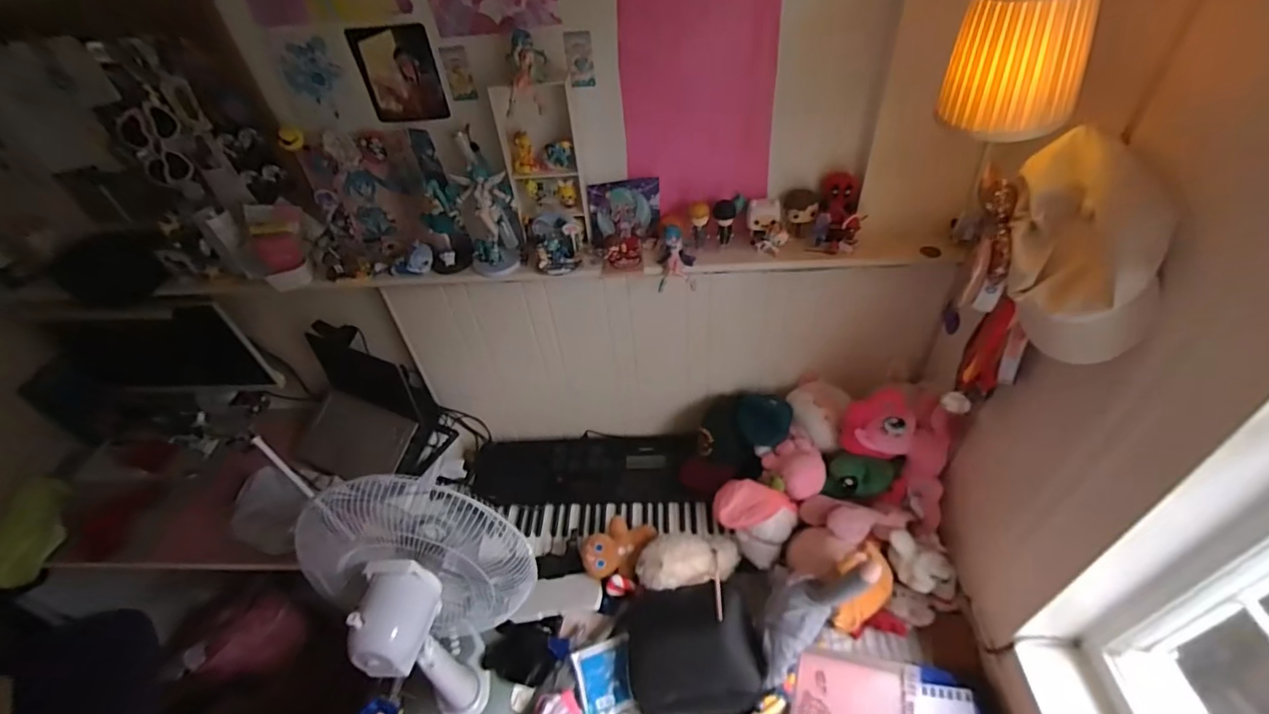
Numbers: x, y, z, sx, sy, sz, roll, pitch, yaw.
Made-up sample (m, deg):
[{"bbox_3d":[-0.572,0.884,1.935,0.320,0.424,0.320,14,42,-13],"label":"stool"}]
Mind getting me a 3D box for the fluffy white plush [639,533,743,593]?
[{"bbox_3d":[0.129,0.461,1.208,0.238,0.085,0.115,0,41,-21],"label":"fluffy white plush"}]

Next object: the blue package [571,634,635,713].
[{"bbox_3d":[-0.058,0.667,1.107,0.116,0.024,0.128,-10,72,-19],"label":"blue package"}]

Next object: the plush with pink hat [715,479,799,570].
[{"bbox_3d":[0.262,0.365,1.211,0.183,0.152,0.113,27,53,30],"label":"plush with pink hat"}]

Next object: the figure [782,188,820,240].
[{"bbox_3d":[0.324,-0.276,1.047,0.068,0.082,0.066,2,44,8],"label":"figure"}]

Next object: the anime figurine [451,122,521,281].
[{"bbox_3d":[-0.294,-0.295,1.054,0.110,0.247,0.093,-15,44,-9],"label":"anime figurine"}]

